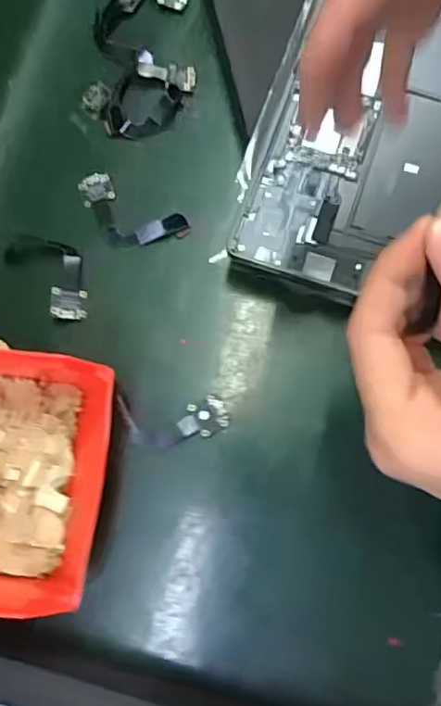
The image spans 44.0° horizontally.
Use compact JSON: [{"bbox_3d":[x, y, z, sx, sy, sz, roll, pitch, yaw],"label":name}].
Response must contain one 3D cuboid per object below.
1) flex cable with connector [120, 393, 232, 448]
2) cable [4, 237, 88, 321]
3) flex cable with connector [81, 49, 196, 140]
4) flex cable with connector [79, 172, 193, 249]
[{"bbox_3d":[-0.027,0.039,0.314,0.060,0.004,0.028,-5,75,-2],"label":"flex cable with connector"},{"bbox_3d":[-0.103,-0.051,0.337,0.036,0.007,0.067,-41,79,-11],"label":"cable"},{"bbox_3d":[-0.050,-0.172,0.363,0.075,0.012,0.052,-29,77,-8],"label":"flex cable with connector"},{"bbox_3d":[-0.060,-0.086,0.344,0.076,0.006,0.037,31,77,8],"label":"flex cable with connector"}]

